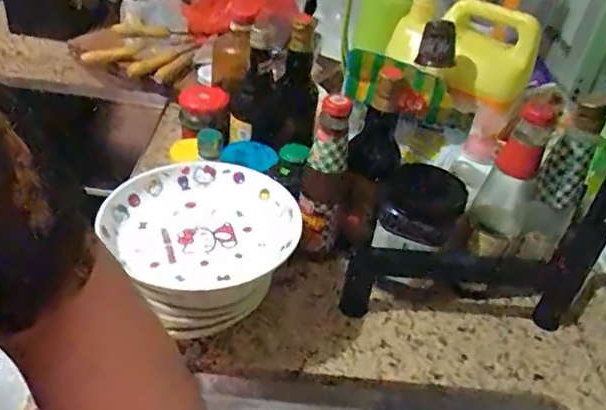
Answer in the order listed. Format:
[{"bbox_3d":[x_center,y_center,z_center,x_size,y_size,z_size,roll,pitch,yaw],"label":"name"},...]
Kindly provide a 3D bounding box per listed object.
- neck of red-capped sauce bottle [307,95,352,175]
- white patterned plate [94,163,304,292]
[{"bbox_3d":[0.032,-0.078,0.631,0.041,0.081,0.039,9,36,2],"label":"neck of red-capped sauce bottle"},{"bbox_3d":[-0.104,0.018,0.588,0.172,0.041,0.179,5,36,-4],"label":"white patterned plate"}]

